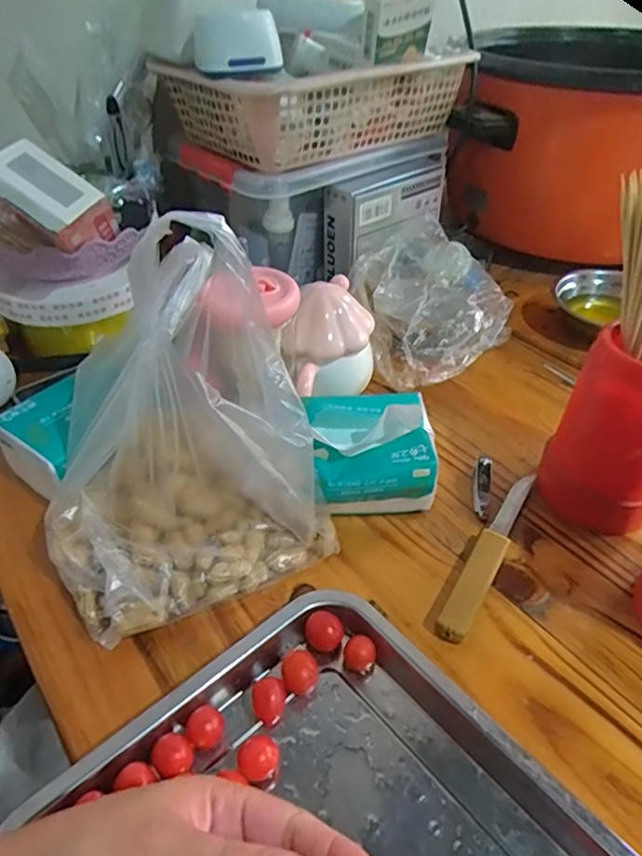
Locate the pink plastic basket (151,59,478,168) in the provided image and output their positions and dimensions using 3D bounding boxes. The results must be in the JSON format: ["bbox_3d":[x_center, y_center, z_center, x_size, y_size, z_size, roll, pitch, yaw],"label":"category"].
[{"bbox_3d":[-0.001,-0.382,0.654,0.319,0.076,0.200,-26,48,-27],"label":"pink plastic basket"}]

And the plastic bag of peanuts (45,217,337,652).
[{"bbox_3d":[-0.103,0.000,0.378,0.184,0.216,0.142,-20,45,-21],"label":"plastic bag of peanuts"}]

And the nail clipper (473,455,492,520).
[{"bbox_3d":[0.140,0.049,0.491,0.014,0.011,0.062,9,42,10],"label":"nail clipper"}]

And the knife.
[{"bbox_3d":[0.132,0.093,0.439,0.021,0.016,0.174,23,47,24],"label":"knife"}]

